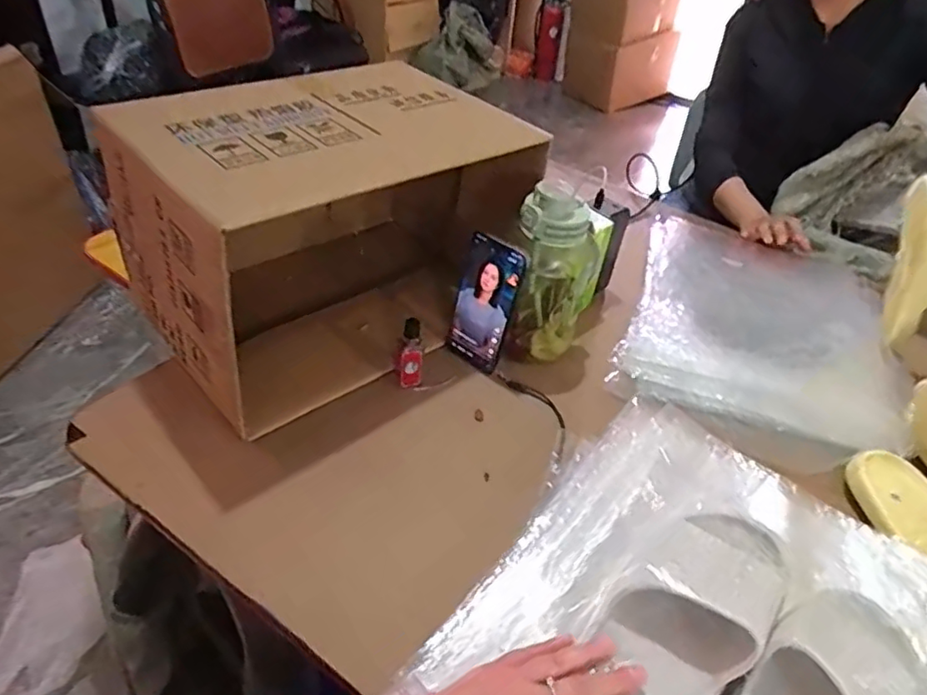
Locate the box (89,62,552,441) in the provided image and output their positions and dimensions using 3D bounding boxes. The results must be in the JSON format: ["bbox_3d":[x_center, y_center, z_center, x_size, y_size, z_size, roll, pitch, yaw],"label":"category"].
[{"bbox_3d":[-0.161,-0.146,0.755,0.404,0.266,0.295,-26,49,-32],"label":"box"}]

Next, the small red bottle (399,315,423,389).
[{"bbox_3d":[-0.058,0.011,0.701,0.024,0.088,0.025,3,40,-3],"label":"small red bottle"}]

